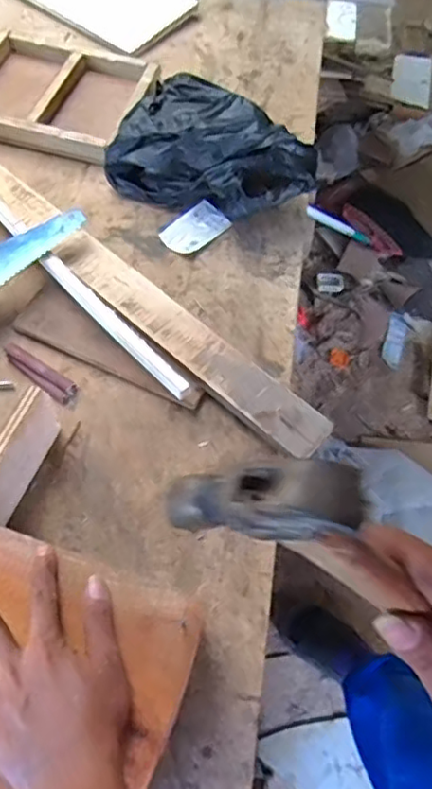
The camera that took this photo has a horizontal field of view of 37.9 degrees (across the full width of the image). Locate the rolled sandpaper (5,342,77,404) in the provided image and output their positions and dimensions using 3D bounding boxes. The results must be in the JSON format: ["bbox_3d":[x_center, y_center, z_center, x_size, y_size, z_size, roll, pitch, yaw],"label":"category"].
[{"bbox_3d":[-0.210,-0.030,0.749,0.096,0.019,0.030,35,62,21],"label":"rolled sandpaper"}]

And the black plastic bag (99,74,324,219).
[{"bbox_3d":[-0.009,-0.329,0.881,0.280,0.108,0.173,32,63,15],"label":"black plastic bag"}]

